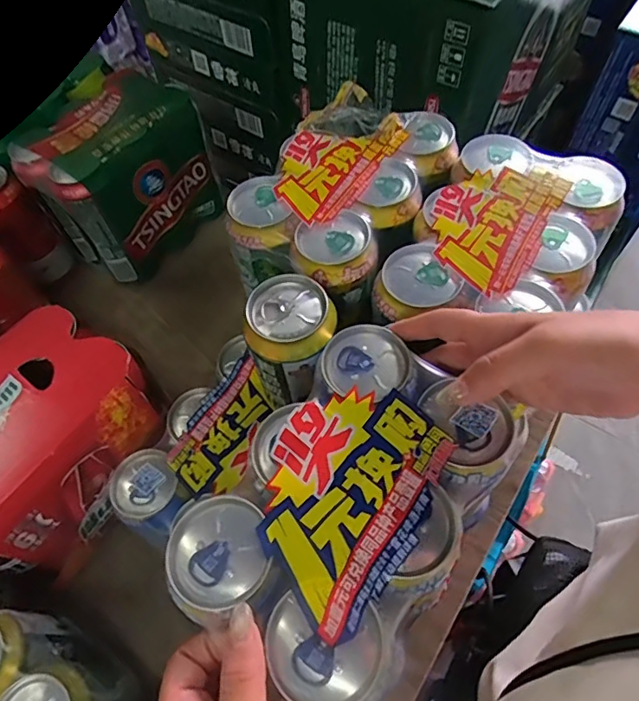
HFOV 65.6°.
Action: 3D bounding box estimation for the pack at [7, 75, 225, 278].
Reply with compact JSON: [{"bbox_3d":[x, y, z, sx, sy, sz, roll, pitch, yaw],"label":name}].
[{"bbox_3d":[-0.233,-0.205,0.607,0.123,0.160,0.184,32,66,21],"label":"pack"}]

